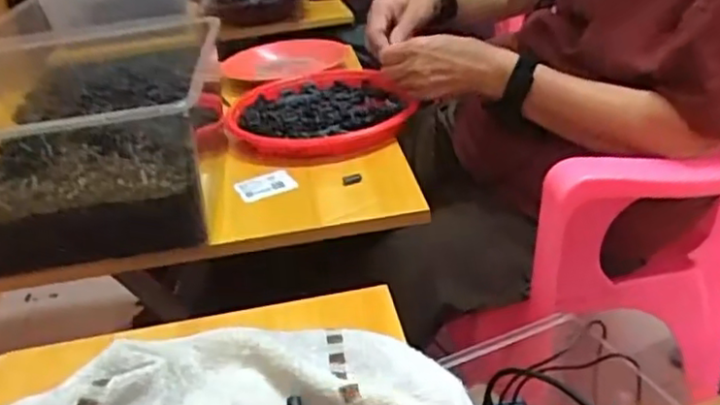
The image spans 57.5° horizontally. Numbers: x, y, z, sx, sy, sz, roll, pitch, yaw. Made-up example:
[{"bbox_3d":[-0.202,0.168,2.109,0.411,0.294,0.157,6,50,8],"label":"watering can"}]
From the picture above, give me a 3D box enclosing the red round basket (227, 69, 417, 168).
[{"bbox_3d":[-0.059,-0.123,0.828,0.210,0.040,0.251,-11,30,-9],"label":"red round basket"}]

